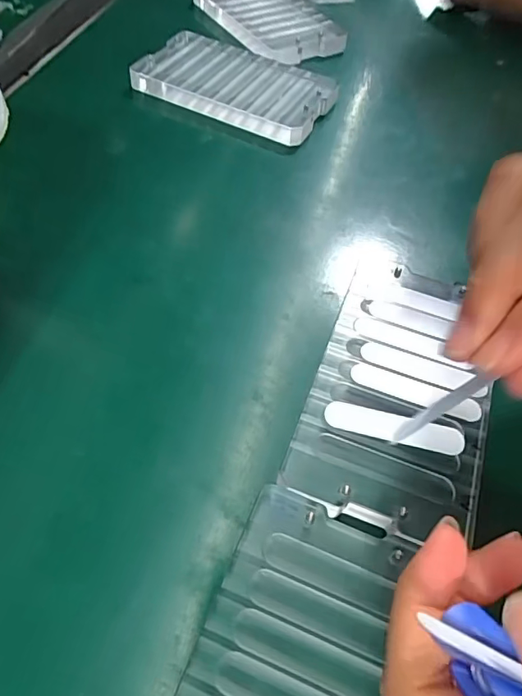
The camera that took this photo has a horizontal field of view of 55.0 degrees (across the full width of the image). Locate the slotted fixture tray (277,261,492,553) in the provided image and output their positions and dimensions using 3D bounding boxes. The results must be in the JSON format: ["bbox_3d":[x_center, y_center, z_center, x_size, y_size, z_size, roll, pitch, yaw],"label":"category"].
[{"bbox_3d":[0.058,0.015,0.206,0.066,0.013,0.118,19,56,10],"label":"slotted fixture tray"}]

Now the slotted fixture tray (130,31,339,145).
[{"bbox_3d":[-0.019,-0.170,0.326,0.120,0.015,0.078,26,57,14],"label":"slotted fixture tray"}]

